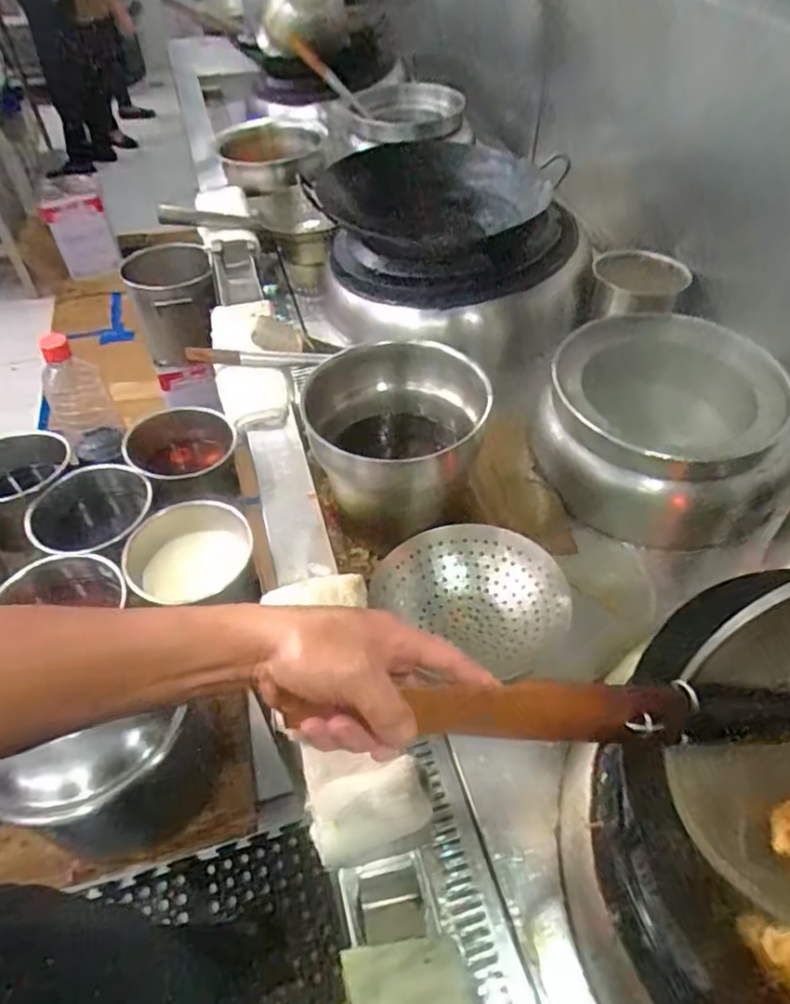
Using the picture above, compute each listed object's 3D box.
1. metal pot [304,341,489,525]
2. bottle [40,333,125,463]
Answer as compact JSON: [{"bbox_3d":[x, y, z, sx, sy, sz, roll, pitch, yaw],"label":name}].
[{"bbox_3d":[0.005,-0.082,0.830,0.221,0.165,0.206,0,48,0],"label":"metal pot"},{"bbox_3d":[-0.425,-0.139,0.845,0.078,0.180,0.093,-24,53,-20],"label":"bottle"}]

